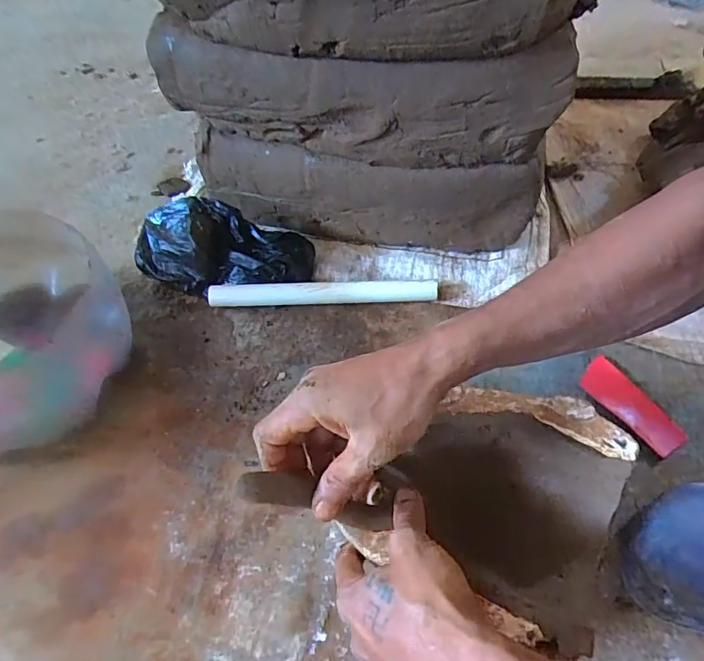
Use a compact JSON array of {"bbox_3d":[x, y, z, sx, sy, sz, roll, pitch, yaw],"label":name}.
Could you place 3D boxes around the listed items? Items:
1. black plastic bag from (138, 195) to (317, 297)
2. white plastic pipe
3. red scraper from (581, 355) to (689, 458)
[{"bbox_3d":[-0.158,-0.100,0.578,0.212,0.089,0.078,-2,54,1],"label":"black plastic bag"},{"bbox_3d":[-0.035,-0.044,0.566,0.268,0.027,0.019,-1,54,2],"label":"white plastic pipe"},{"bbox_3d":[0.288,0.074,0.486,0.043,0.007,0.107,-31,59,-18],"label":"red scraper"}]

